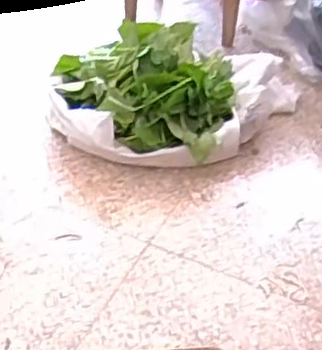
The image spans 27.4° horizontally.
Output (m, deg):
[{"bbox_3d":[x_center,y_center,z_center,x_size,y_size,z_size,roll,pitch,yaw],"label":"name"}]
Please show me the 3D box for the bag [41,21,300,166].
[{"bbox_3d":[0.040,-0.185,1.452,0.552,0.164,0.389,8,40,0],"label":"bag"}]

